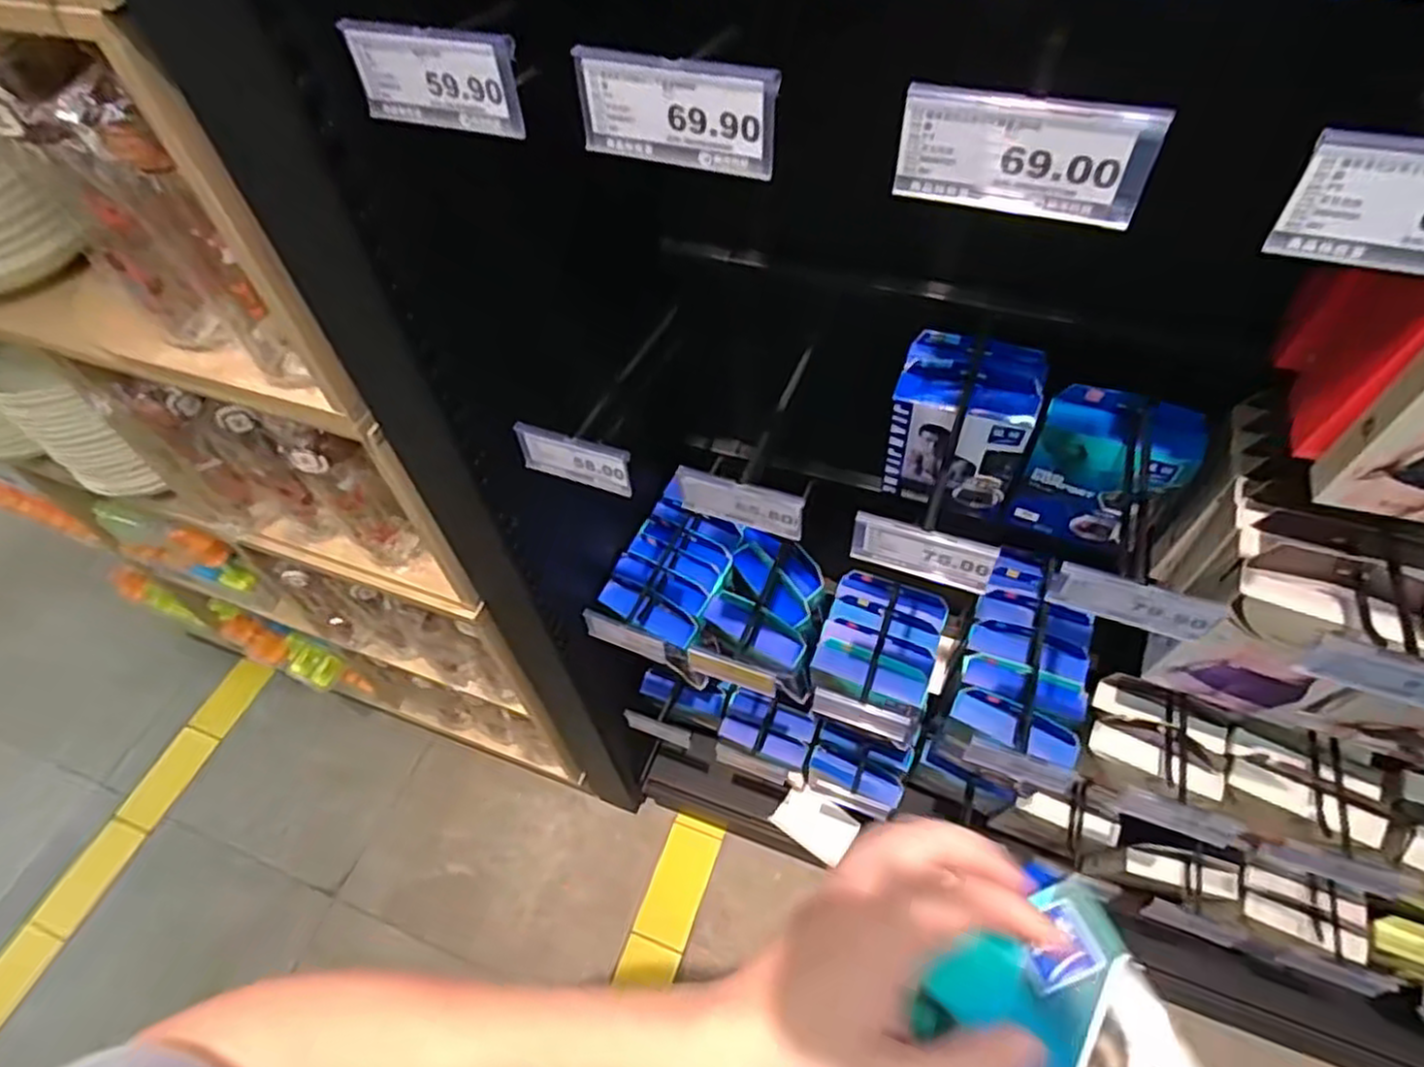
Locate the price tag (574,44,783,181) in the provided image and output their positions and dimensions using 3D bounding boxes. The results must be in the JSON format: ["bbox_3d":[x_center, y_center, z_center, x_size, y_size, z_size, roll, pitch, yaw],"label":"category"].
[{"bbox_3d":[-0.017,-0.202,0.358,0.099,0.045,0.012,16,57,15],"label":"price tag"}]

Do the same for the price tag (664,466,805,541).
[{"bbox_3d":[0.018,-0.025,0.580,0.107,0.049,0.010,14,50,13],"label":"price tag"}]

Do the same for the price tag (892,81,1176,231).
[{"bbox_3d":[0.131,-0.160,0.316,0.100,0.045,0.008,16,57,15],"label":"price tag"}]

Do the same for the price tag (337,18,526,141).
[{"bbox_3d":[-0.143,-0.236,0.391,0.098,0.048,0.008,16,50,13],"label":"price tag"}]

